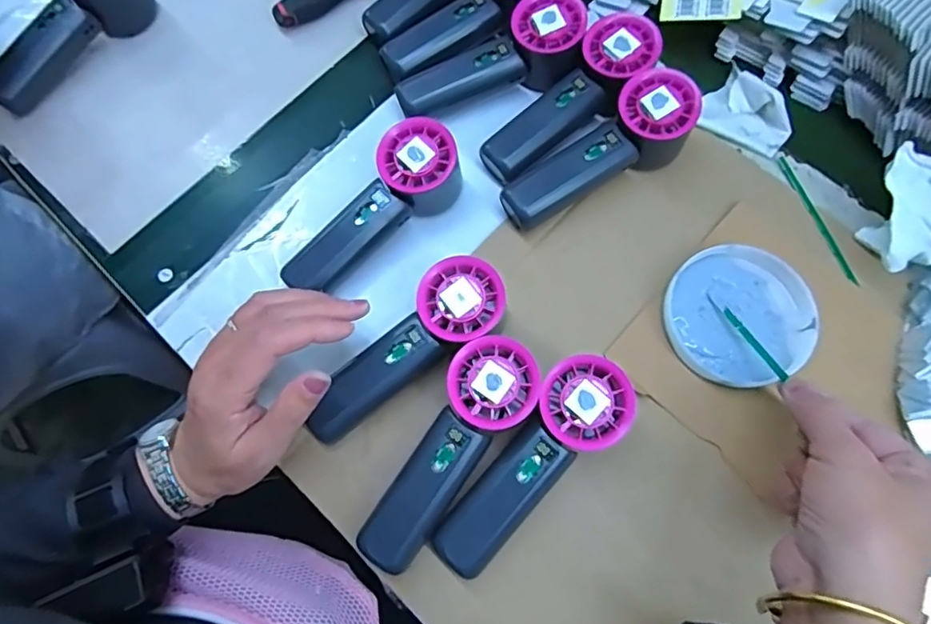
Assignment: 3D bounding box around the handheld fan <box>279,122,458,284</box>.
[{"bbox_3d":[-0.071,-0.074,0.405,0.147,0.056,0.048,-38,76,-11],"label":"handheld fan"}]

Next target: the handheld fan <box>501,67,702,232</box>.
[{"bbox_3d":[0.101,-0.112,0.413,0.151,0.059,0.053,-35,75,-10],"label":"handheld fan"}]

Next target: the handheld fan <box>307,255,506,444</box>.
[{"bbox_3d":[-0.042,0.024,0.373,0.147,0.056,0.051,-32,75,-10],"label":"handheld fan"}]

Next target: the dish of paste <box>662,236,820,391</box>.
[{"bbox_3d":[0.196,0.002,0.396,0.102,0.019,0.098,0,72,0],"label":"dish of paste"}]

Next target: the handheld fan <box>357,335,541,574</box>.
[{"bbox_3d":[-0.007,0.091,0.352,0.053,0.055,0.151,28,74,9],"label":"handheld fan"}]

